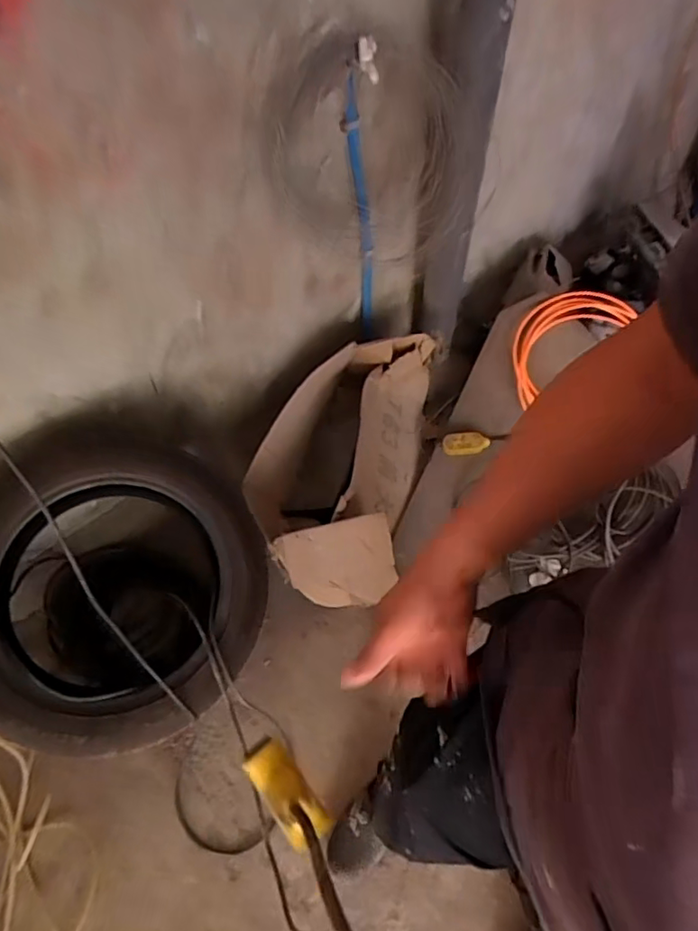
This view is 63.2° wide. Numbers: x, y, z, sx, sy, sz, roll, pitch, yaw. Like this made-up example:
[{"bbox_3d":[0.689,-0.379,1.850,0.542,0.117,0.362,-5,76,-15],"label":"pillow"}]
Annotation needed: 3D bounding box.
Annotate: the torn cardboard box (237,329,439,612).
[{"bbox_3d":[-0.011,-0.034,1.481,0.397,0.324,0.672,12,54,10],"label":"torn cardboard box"}]

